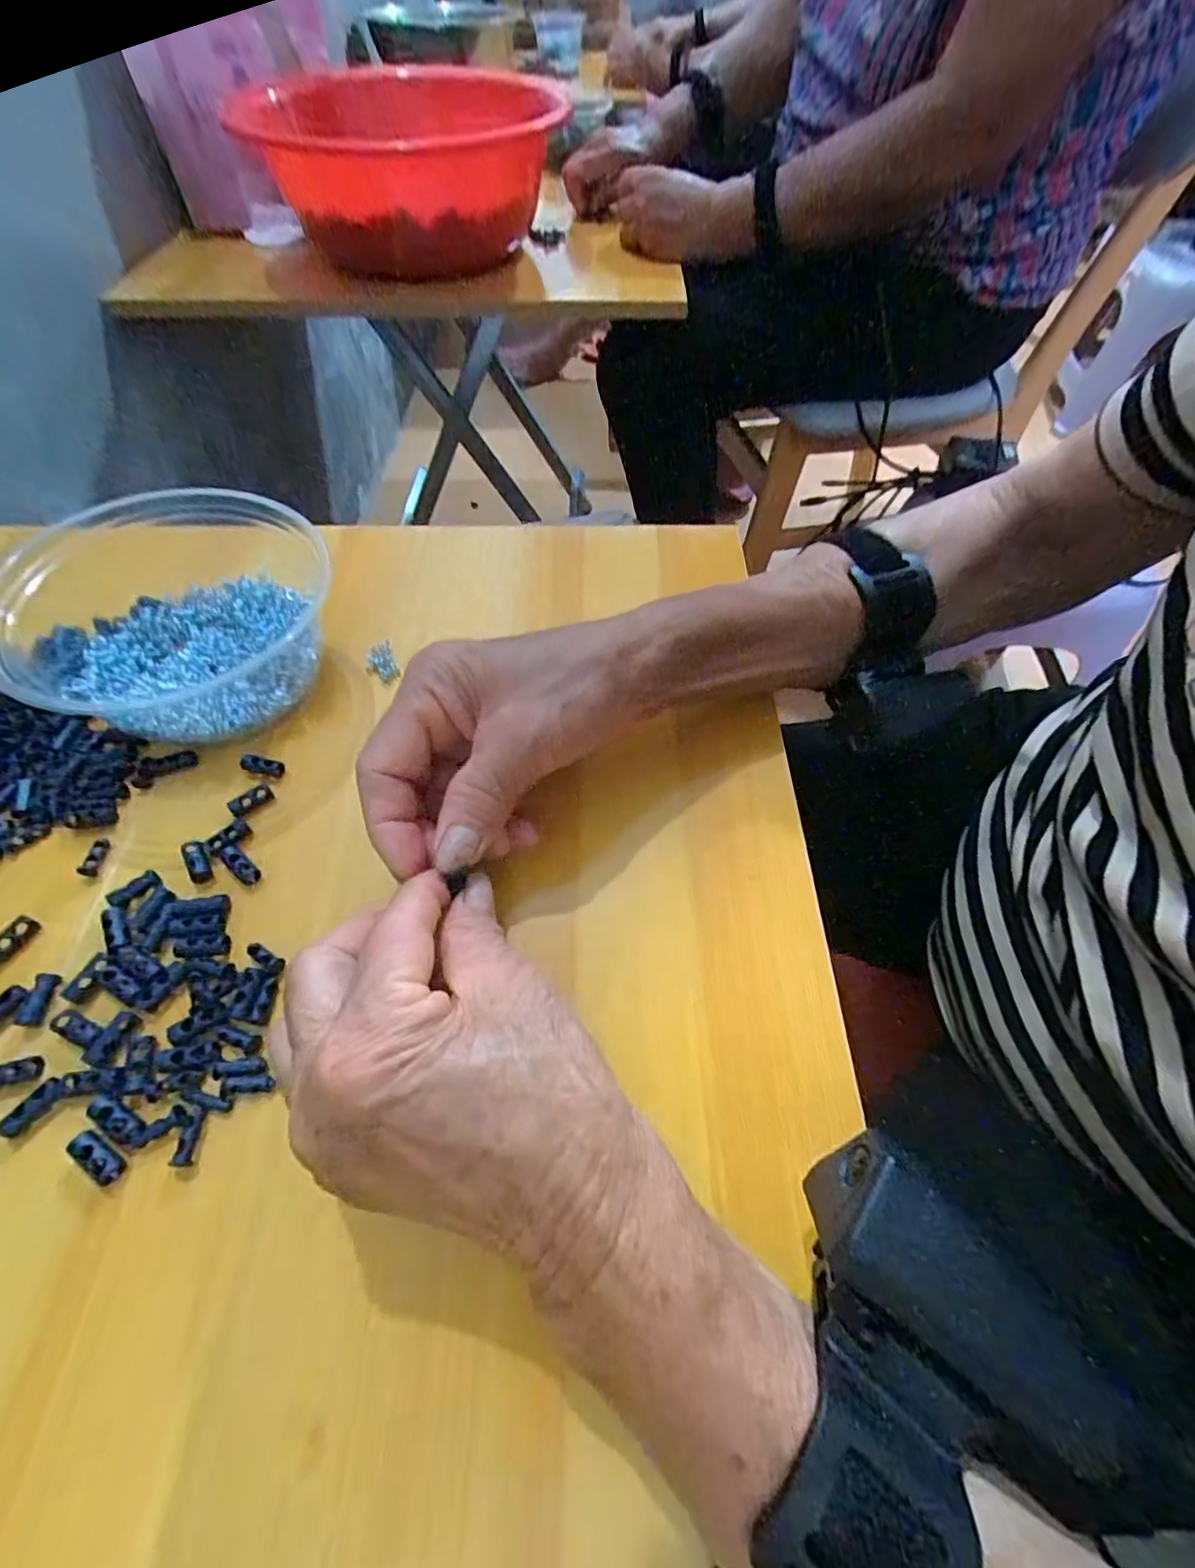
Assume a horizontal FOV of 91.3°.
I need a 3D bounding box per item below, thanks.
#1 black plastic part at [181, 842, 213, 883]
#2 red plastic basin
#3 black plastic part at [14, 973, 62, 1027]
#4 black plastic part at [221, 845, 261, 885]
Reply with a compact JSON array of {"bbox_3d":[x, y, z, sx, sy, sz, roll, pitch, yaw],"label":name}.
[{"bbox_3d":[-0.169,0.032,0.246,0.008,0.005,0.020,-27,61,-17],"label":"black plastic part"},{"bbox_3d":[-0.195,-0.613,0.584,0.295,0.130,0.365,-14,58,-9],"label":"red plastic basin"},{"bbox_3d":[-0.207,0.079,0.215,0.009,0.004,0.018,-5,57,-3],"label":"black plastic part"},{"bbox_3d":[-0.151,0.034,0.245,0.021,0.007,0.007,36,64,21],"label":"black plastic part"}]

